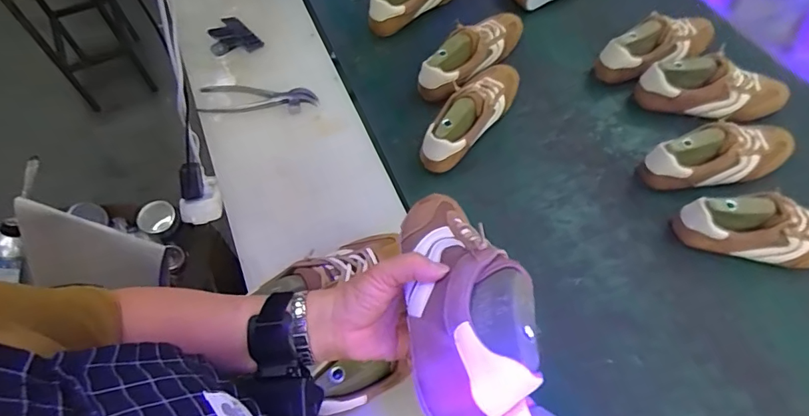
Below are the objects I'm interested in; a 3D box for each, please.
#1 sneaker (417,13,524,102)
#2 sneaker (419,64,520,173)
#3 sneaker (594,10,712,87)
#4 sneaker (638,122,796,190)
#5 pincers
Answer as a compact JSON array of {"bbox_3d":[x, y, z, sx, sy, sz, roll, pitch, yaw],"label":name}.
[{"bbox_3d":[0.130,-0.288,0.861,0.076,0.068,0.249,37,67,16],"label":"sneaker"},{"bbox_3d":[0.118,-0.167,0.790,0.078,0.078,0.253,29,66,15],"label":"sneaker"},{"bbox_3d":[0.478,-0.305,0.868,0.258,0.086,0.080,-24,65,-14],"label":"sneaker"},{"bbox_3d":[0.505,-0.082,0.749,0.252,0.091,0.075,-11,62,-6],"label":"sneaker"},{"bbox_3d":[-0.241,-0.187,0.795,0.187,0.015,0.060,-5,62,-4],"label":"pincers"}]

